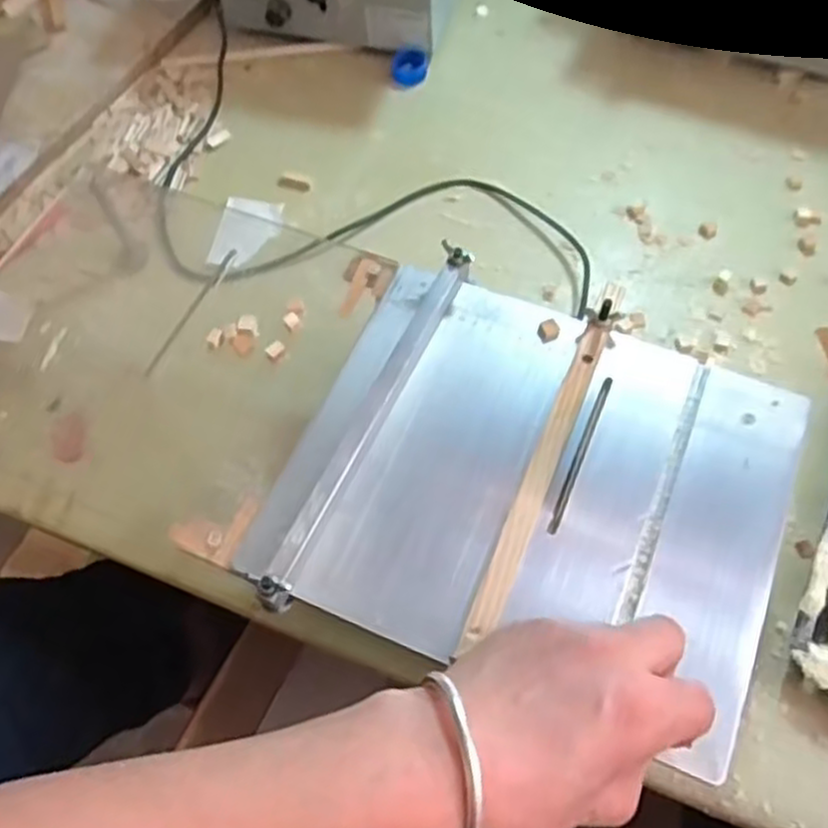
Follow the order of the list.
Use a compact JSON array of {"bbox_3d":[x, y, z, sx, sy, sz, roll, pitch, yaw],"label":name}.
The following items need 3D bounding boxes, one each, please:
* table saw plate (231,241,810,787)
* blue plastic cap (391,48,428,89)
[{"bbox_3d":[0.068,0.032,0.435,0.266,0.028,0.228,19,65,13],"label":"table saw plate"},{"bbox_3d":[-0.005,-0.329,0.735,0.033,0.022,0.026,2,63,4],"label":"blue plastic cap"}]

